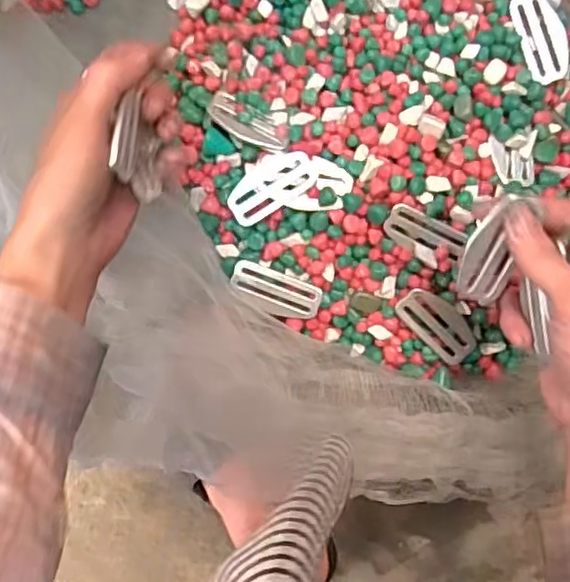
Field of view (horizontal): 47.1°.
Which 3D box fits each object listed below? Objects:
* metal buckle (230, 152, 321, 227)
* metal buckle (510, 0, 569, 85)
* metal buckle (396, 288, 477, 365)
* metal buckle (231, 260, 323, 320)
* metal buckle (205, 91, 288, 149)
[{"bbox_3d":[-0.009,-0.067,0.417,0.060,0.007,0.029,-34,85,18],"label":"metal buckle"},{"bbox_3d":[0.171,-0.169,0.434,0.029,0.004,0.060,-19,87,10],"label":"metal buckle"},{"bbox_3d":[0.101,0.023,0.432,0.061,0.004,0.028,41,99,-16],"label":"metal buckle"},{"bbox_3d":[-0.006,0.000,0.433,0.059,0.009,0.026,19,99,0],"label":"metal buckle"},{"bbox_3d":[-0.025,-0.110,0.432,0.062,0.008,0.021,31,99,10],"label":"metal buckle"}]

